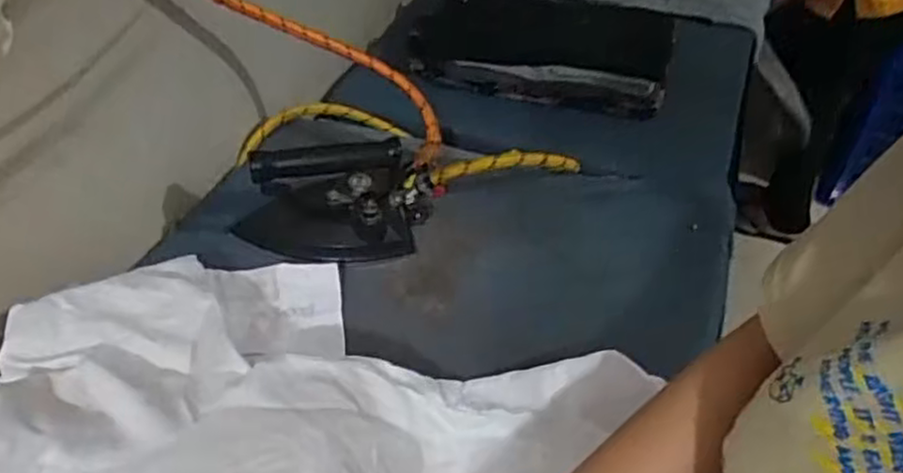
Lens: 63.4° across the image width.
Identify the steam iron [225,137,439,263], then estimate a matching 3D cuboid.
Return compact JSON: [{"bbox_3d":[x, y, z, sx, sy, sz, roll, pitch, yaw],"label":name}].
[{"bbox_3d":[-0.116,-0.044,0.787,0.212,0.102,0.098,-13,44,-16],"label":"steam iron"}]

